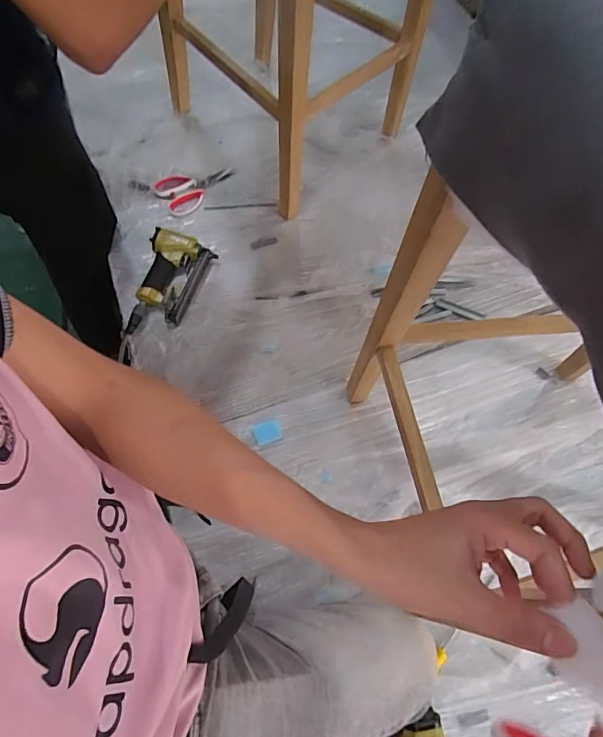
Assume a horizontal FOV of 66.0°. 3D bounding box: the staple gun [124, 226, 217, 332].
[{"bbox_3d":[-0.276,-0.173,0.962,0.126,0.048,0.236,15,66,3],"label":"staple gun"}]

